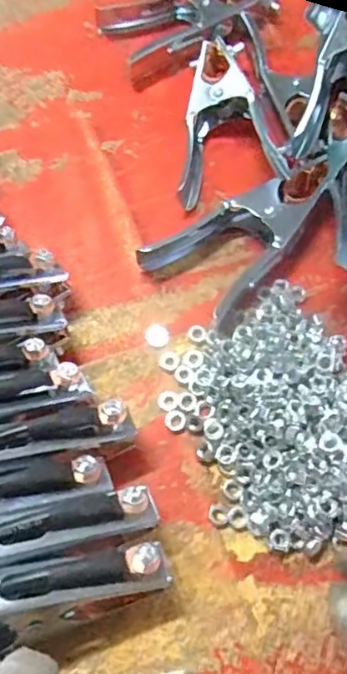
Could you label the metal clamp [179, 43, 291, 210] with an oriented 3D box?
[{"bbox_3d":[0.034,-0.177,0.460,0.078,0.036,0.148,-9,66,-2],"label":"metal clamp"}]

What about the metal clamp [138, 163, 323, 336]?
[{"bbox_3d":[0.047,-0.082,0.419,0.087,0.027,0.144,35,71,16],"label":"metal clamp"}]

